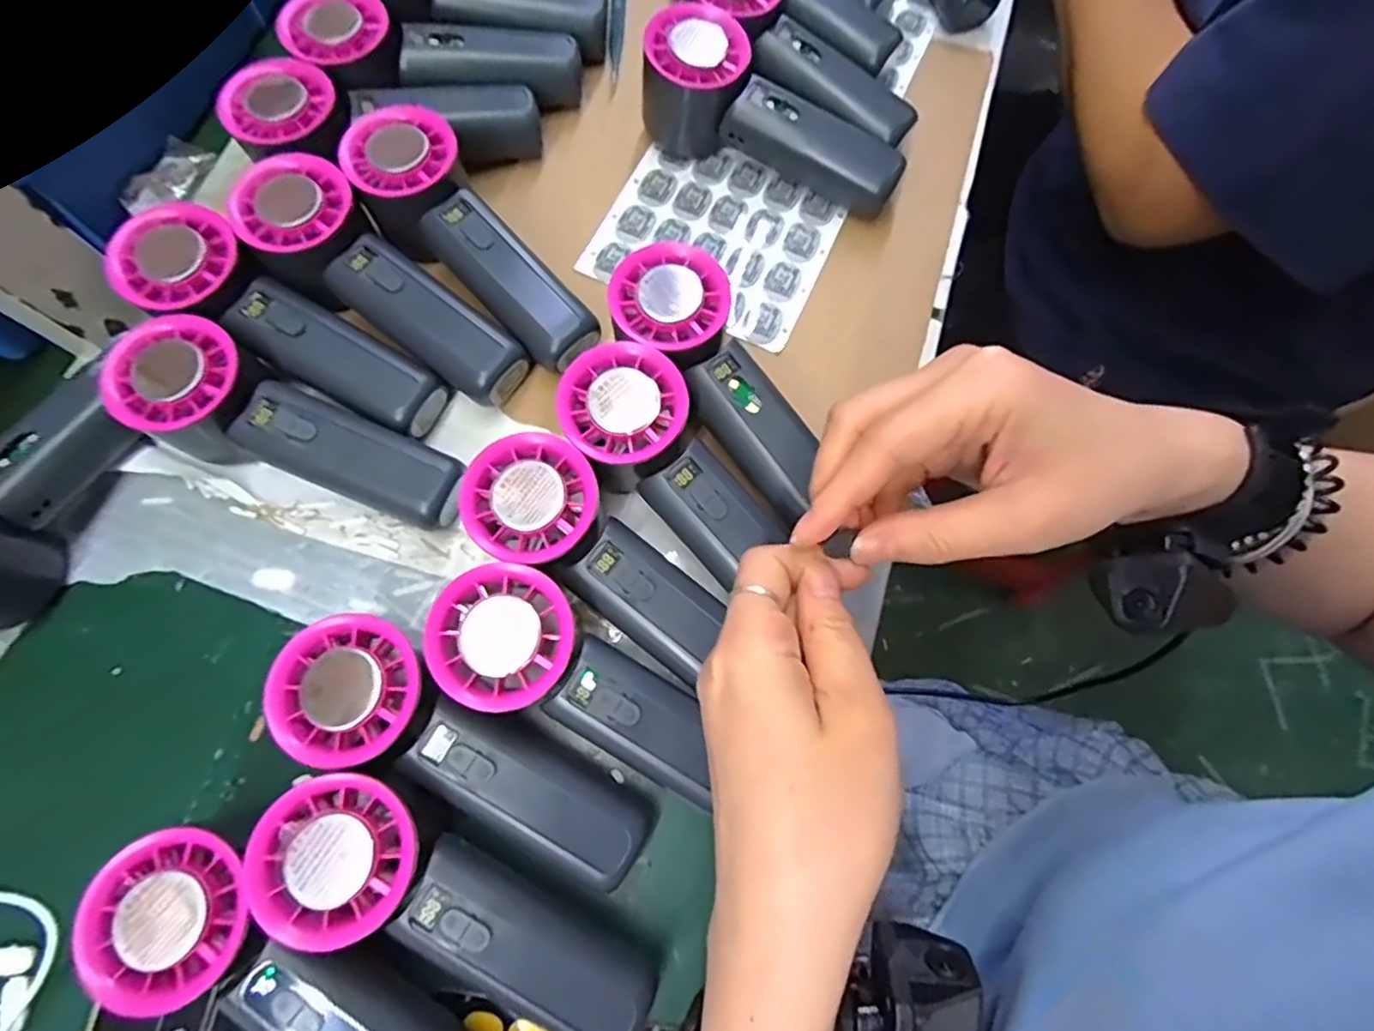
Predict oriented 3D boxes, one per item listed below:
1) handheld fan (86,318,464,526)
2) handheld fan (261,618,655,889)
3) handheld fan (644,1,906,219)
[{"bbox_3d":[-0.184,-0.038,0.301,0.155,0.055,0.051,21,74,7],"label":"handheld fan"},{"bbox_3d":[-0.089,0.095,0.255,0.157,0.032,0.050,30,75,-4],"label":"handheld fan"},{"bbox_3d":[0.049,-0.223,0.356,0.151,0.060,0.062,18,73,6],"label":"handheld fan"}]

